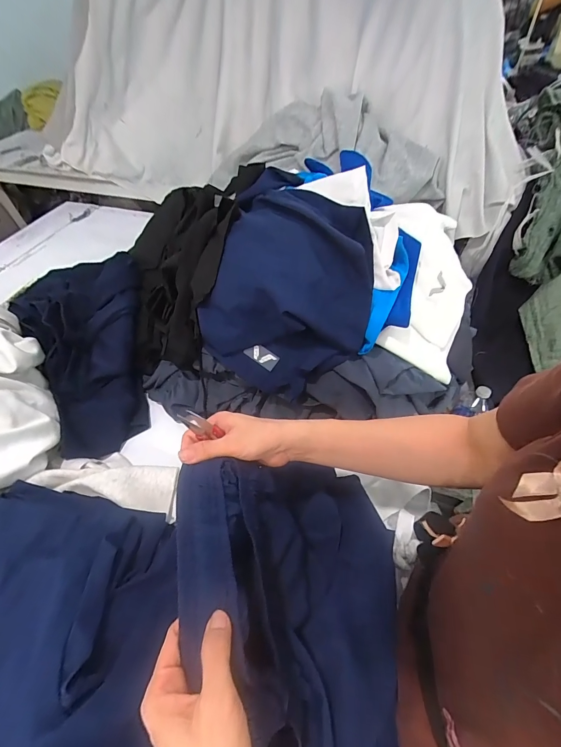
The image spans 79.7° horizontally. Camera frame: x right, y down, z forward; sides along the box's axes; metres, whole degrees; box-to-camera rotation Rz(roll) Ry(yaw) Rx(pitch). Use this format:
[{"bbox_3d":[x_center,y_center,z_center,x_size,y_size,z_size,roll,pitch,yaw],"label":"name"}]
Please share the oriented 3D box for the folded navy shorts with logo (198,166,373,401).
[{"bbox_3d":[0.025,-0.152,0.541,0.243,0.177,0.314,12,52,13],"label":"folded navy shorts with logo"}]

